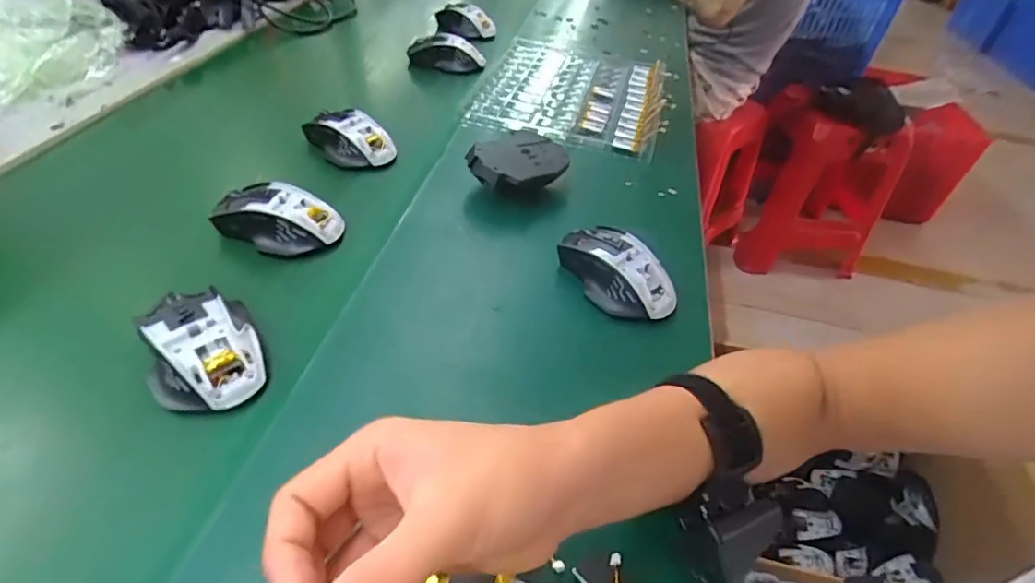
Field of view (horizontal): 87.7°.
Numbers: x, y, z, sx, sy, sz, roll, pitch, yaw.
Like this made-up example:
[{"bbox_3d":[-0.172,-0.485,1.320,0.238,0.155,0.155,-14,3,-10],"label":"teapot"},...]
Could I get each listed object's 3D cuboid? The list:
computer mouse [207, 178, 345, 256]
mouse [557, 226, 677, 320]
[{"bbox_3d":[-0.217,-0.069,0.489,0.101,0.034,0.060,15,43,9],"label":"computer mouse"},{"bbox_3d":[0.083,-0.021,0.467,0.062,0.033,0.111,-29,53,-32],"label":"mouse"}]

